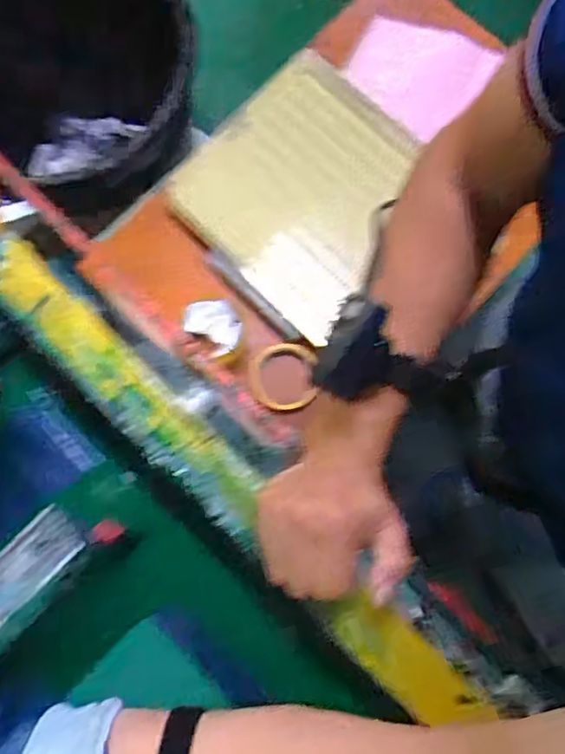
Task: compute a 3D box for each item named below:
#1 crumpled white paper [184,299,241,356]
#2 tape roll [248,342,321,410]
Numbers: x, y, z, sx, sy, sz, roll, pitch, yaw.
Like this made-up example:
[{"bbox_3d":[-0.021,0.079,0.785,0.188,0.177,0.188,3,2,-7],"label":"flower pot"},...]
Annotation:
[{"bbox_3d":[-0.094,-0.070,0.827,0.064,0.022,0.076,-34,80,-6],"label":"crumpled white paper"},{"bbox_3d":[0.000,-0.001,0.850,0.092,0.028,0.091,0,78,0],"label":"tape roll"}]

